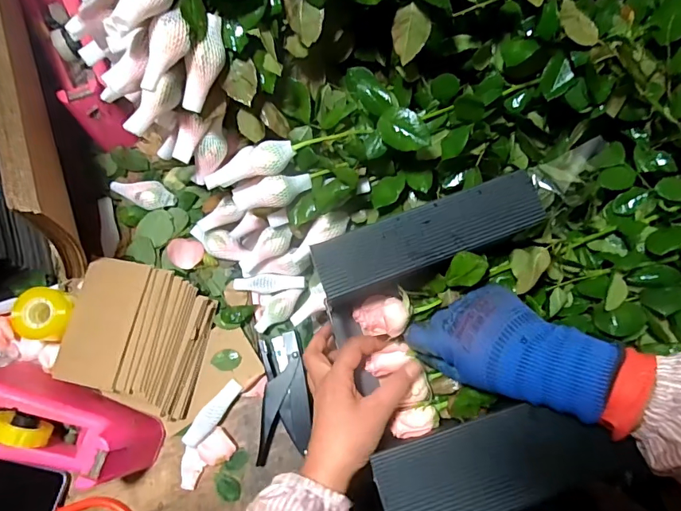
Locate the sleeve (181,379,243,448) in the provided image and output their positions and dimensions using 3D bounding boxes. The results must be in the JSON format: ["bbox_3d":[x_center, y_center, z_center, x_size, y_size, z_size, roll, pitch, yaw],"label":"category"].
[{"bbox_3d":[-0.150,0.185,0.530,0.024,0.022,0.085,36,79,8],"label":"sleeve"}]

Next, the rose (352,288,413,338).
[{"bbox_3d":[0.041,0.056,0.431,0.052,0.050,0.041,-2,77,0],"label":"rose"}]

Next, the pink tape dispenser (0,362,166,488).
[{"bbox_3d":[-0.310,0.182,0.486,0.208,0.093,0.081,16,77,4],"label":"pink tape dispenser"}]

